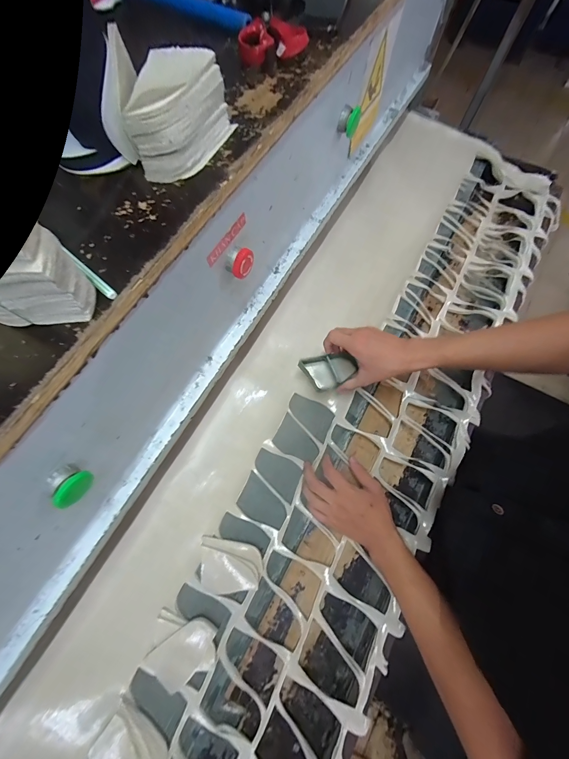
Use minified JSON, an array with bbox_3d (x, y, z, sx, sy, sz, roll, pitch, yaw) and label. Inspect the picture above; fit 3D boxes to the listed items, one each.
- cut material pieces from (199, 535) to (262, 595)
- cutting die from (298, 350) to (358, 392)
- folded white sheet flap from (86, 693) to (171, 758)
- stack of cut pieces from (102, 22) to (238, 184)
[{"bbox_3d":[-0.088,0.296,0.444,0.102,0.034,0.072,12,72,4],"label":"cut material pieces"},{"bbox_3d":[0.083,-0.013,0.517,0.098,0.042,0.062,-17,74,-5],"label":"cutting die"},{"bbox_3d":[-0.211,0.513,0.386,0.102,0.021,0.078,38,76,12],"label":"folded white sheet flap"},{"bbox_3d":[-0.124,-0.274,0.286,0.104,0.063,0.115,36,76,11],"label":"stack of cut pieces"}]

